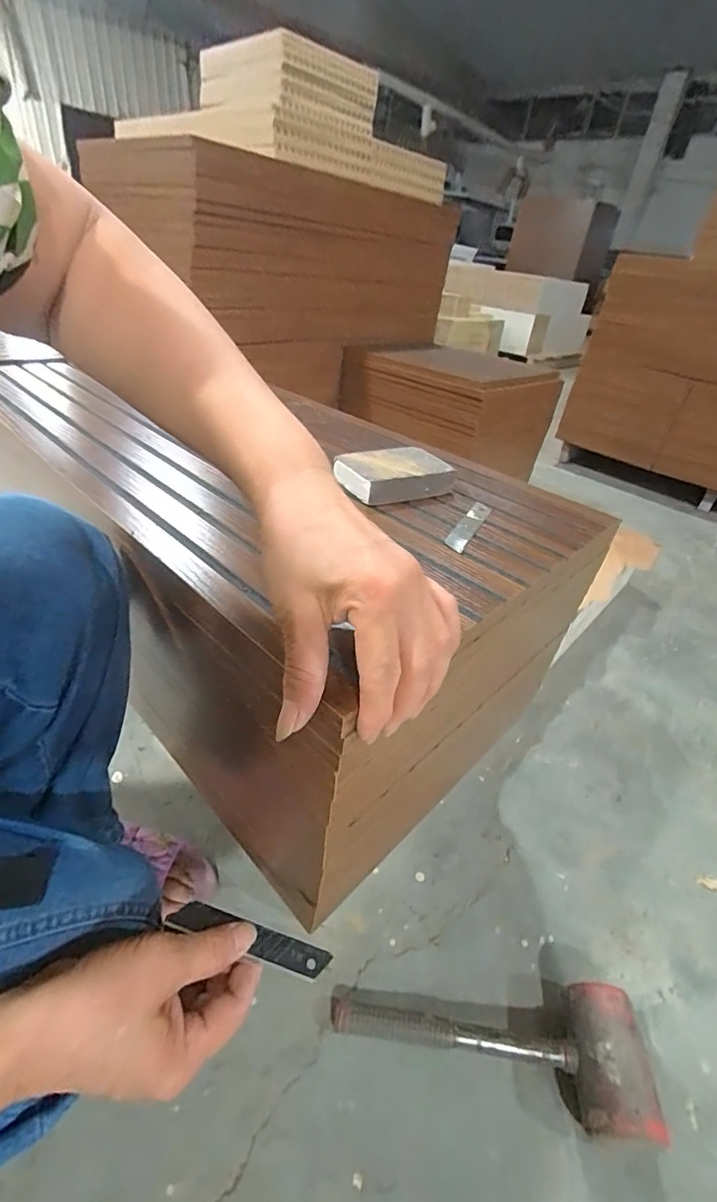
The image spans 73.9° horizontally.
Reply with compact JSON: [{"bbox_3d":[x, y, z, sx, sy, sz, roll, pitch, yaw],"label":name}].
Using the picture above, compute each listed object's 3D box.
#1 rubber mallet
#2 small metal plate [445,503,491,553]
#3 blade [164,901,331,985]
[{"bbox_3d":[0.117,0.411,0.441,0.282,0.066,0.105,8,36,0],"label":"rubber mallet"},{"bbox_3d":[0.096,-0.066,0.415,0.017,0.004,0.095,26,40,15],"label":"small metal plate"},{"bbox_3d":[-0.068,0.209,0.295,0.101,0.005,0.019,19,30,3],"label":"blade"}]

